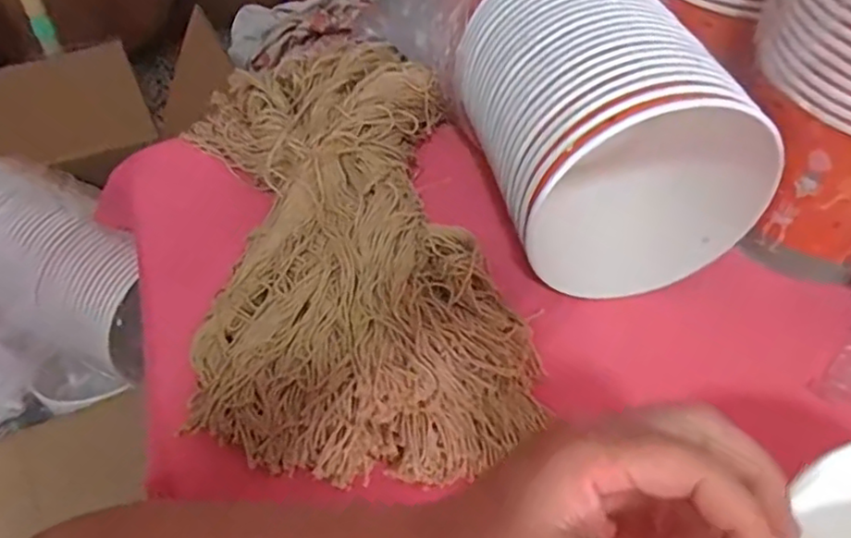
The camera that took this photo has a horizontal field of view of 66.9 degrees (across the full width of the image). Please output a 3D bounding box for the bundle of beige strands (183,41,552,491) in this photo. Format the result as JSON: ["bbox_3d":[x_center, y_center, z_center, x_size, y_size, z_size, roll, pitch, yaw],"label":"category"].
[{"bbox_3d":[-0.066,-0.042,0.464,0.207,0.061,0.381,-10,49,-9],"label":"bundle of beige strands"}]

